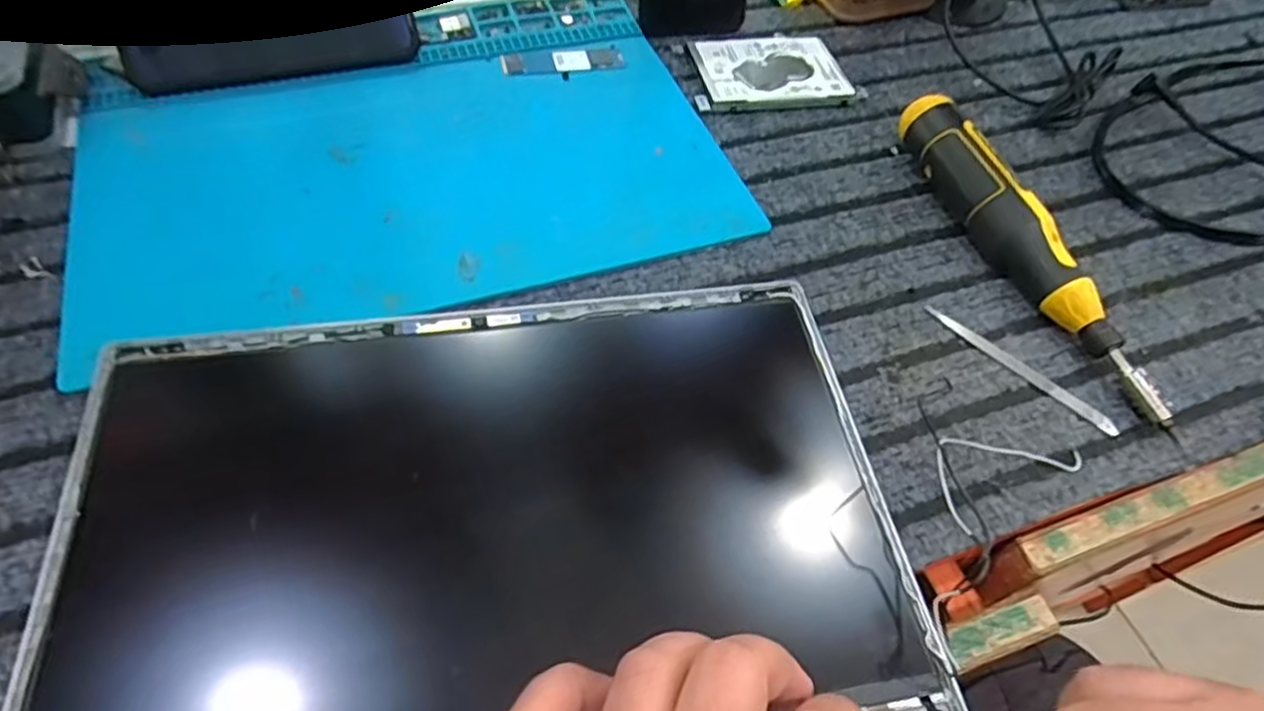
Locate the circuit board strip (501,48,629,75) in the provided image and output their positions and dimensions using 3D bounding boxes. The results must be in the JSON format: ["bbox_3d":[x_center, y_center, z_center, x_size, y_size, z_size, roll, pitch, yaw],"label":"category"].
[{"bbox_3d":[-0.044,-0.193,0.467,0.079,0.004,0.023,-9,57,-11],"label":"circuit board strip"}]

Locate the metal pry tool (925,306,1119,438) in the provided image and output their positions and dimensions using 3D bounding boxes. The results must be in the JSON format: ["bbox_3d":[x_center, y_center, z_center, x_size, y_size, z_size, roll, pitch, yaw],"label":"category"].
[{"bbox_3d":[0.191,0.006,0.356,0.102,0.004,0.008,41,61,21],"label":"metal pry tool"}]

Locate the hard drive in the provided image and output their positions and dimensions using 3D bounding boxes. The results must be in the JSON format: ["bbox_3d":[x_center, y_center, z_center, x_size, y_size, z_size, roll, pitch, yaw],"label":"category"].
[{"bbox_3d":[0.091,-0.188,0.477,0.097,0.010,0.072,-5,56,-9],"label":"hard drive"}]

